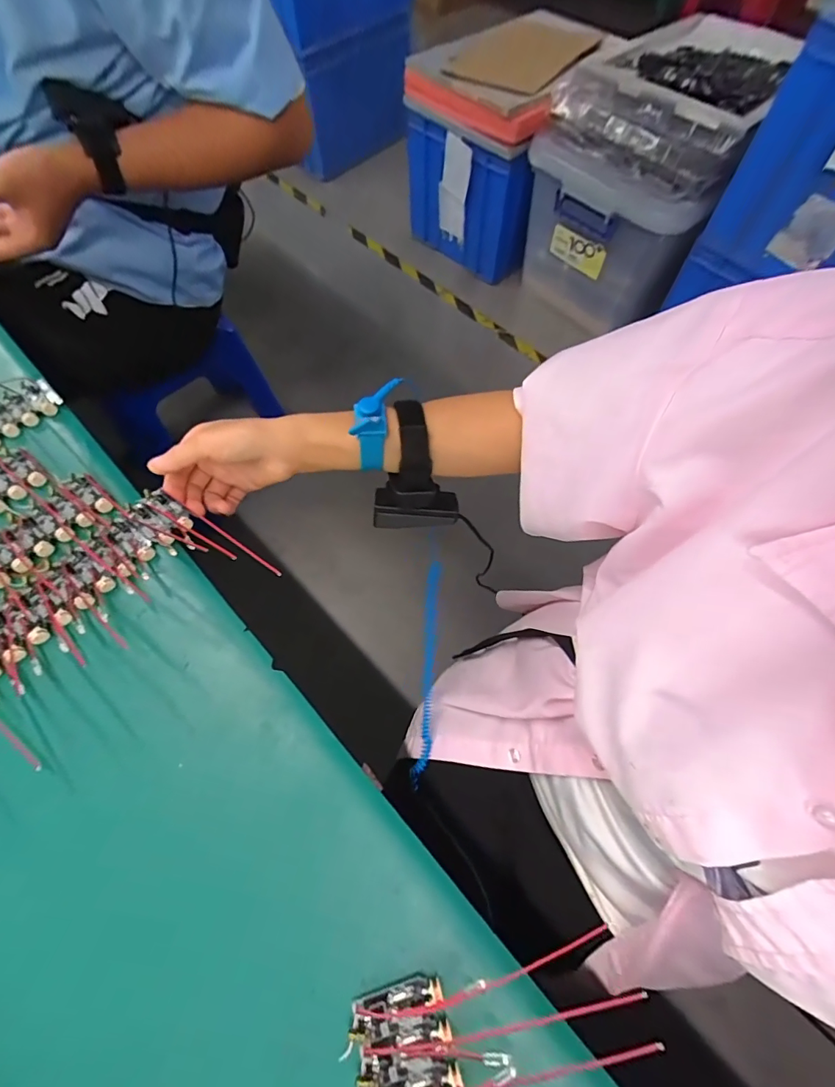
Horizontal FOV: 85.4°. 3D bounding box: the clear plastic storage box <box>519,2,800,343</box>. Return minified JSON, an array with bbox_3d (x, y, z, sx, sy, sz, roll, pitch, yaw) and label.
[{"bbox_3d":[0.614,-1.055,1.313,0.465,0.487,0.614,26,68,11],"label":"clear plastic storage box"}]

